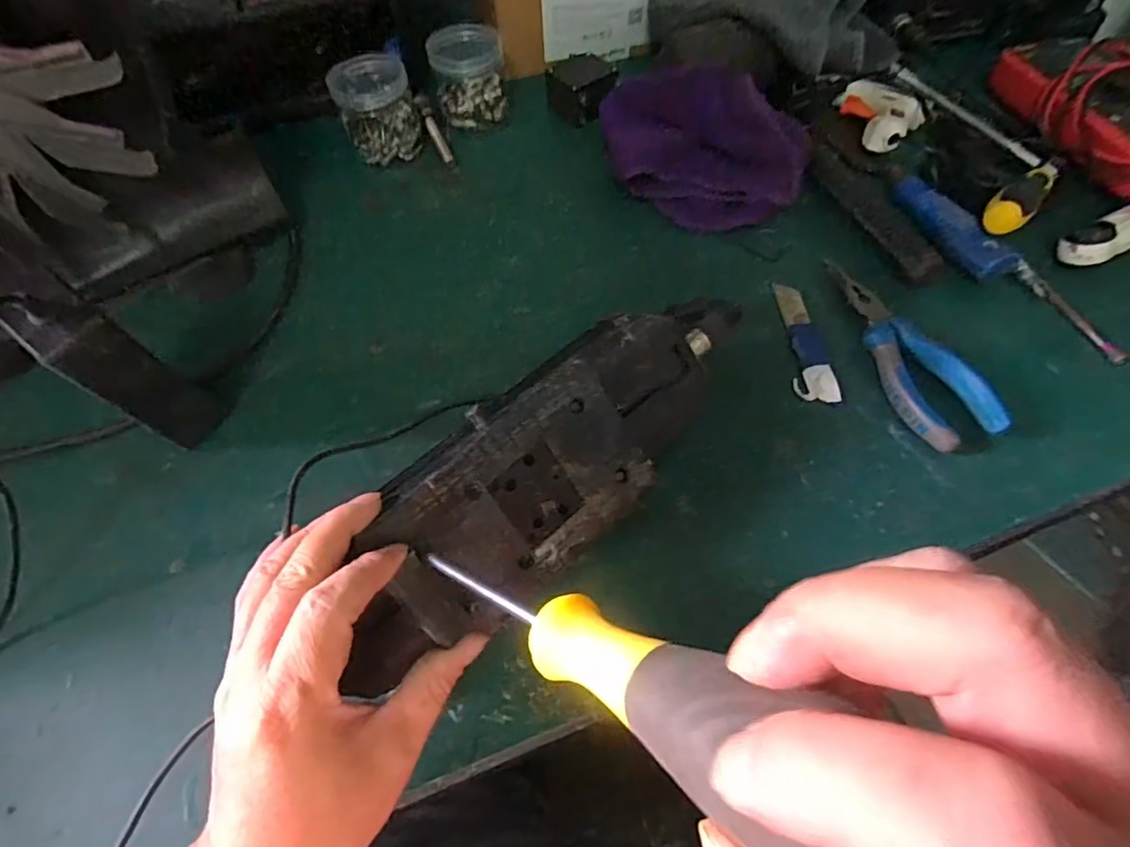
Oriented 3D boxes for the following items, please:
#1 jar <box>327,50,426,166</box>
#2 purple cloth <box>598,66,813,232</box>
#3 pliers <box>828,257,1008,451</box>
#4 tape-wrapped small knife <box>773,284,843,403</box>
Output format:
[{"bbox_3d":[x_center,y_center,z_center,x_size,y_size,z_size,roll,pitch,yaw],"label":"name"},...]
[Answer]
[{"bbox_3d":[-0.157,-0.264,0.489,0.061,0.065,0.051,-18,61,-8],"label":"jar"},{"bbox_3d":[0.100,-0.212,0.447,0.165,0.057,0.105,27,65,16],"label":"purple cloth"},{"bbox_3d":[0.221,-0.052,0.381,0.050,0.018,0.150,-13,61,-6],"label":"pliers"},{"bbox_3d":[0.160,-0.057,0.391,0.027,0.005,0.098,-4,60,-1],"label":"tape-wrapped small knife"}]

